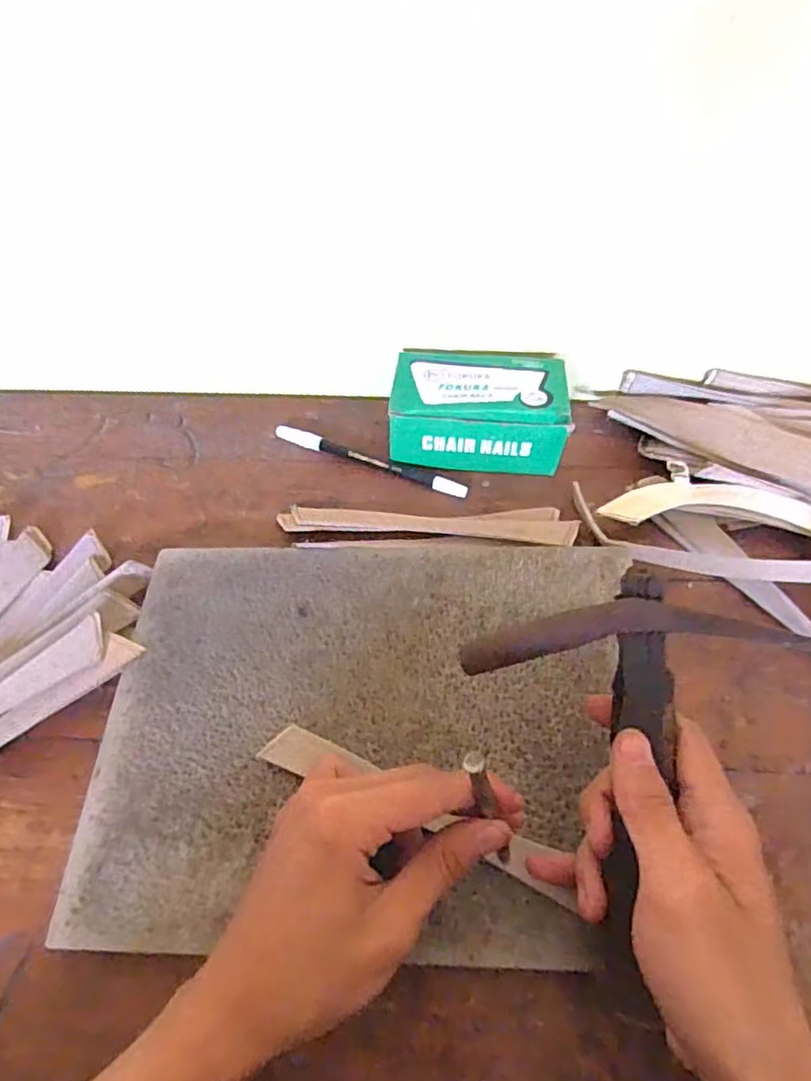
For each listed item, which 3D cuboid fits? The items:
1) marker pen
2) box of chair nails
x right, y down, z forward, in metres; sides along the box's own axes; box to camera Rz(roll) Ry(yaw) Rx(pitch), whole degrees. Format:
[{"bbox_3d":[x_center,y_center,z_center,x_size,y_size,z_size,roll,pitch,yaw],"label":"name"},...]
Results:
[{"bbox_3d":[-0.025,-0.056,0.443,0.144,0.008,0.011,19,58,14],"label":"marker pen"},{"bbox_3d":[0.051,-0.094,0.446,0.116,0.049,0.080,3,56,3],"label":"box of chair nails"}]

